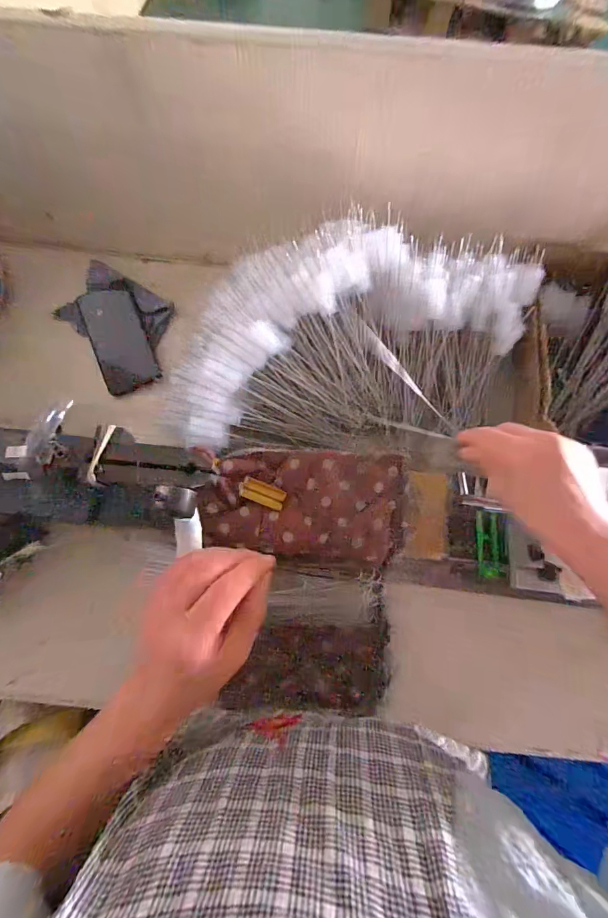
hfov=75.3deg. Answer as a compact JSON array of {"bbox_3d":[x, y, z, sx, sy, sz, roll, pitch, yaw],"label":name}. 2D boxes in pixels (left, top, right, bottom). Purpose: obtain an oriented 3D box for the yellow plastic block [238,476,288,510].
[{"bbox_3d":[-0.047,0.039,0.444,0.051,0.009,0.023,20,73,5],"label":"yellow plastic block"}]

